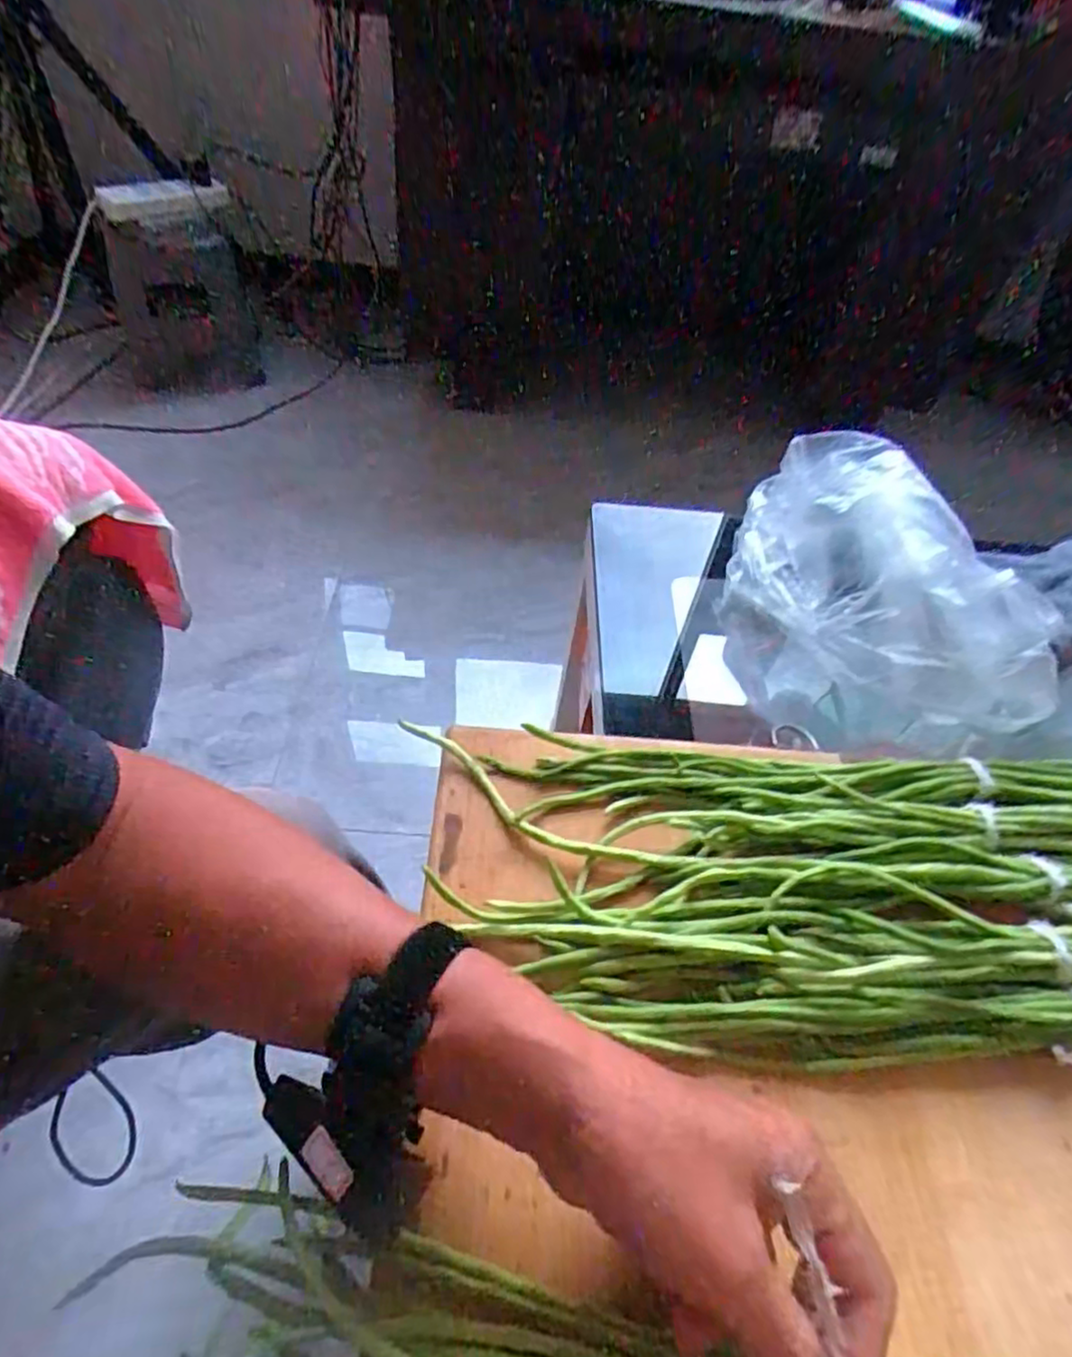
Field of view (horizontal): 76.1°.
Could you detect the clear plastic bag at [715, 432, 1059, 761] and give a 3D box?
[{"bbox_3d":[0.269,-0.045,0.601,0.112,0.267,0.291,-27,57,-25],"label":"clear plastic bag"}]

